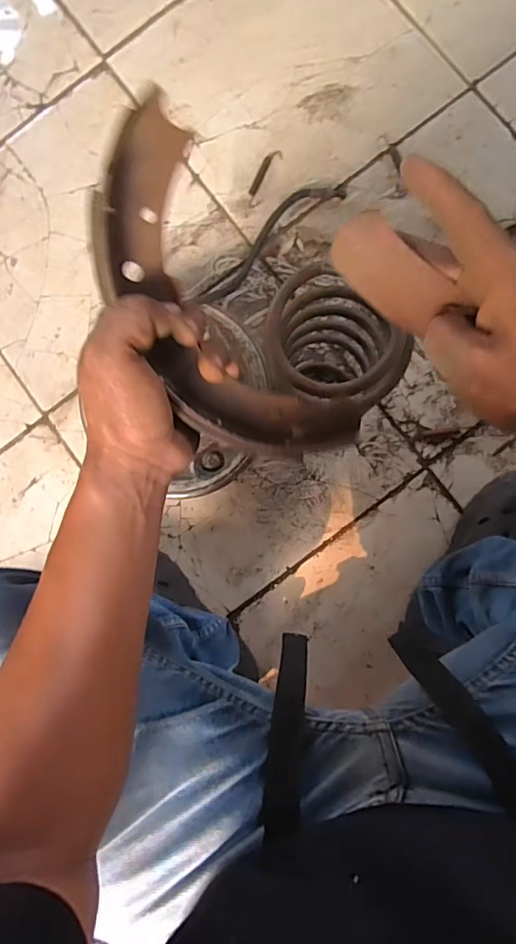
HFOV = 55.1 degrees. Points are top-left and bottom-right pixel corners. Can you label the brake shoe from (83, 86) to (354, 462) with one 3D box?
[{"bbox_3d":[-0.021,-0.088,0.291,0.091,0.030,0.223,-31,113,2],"label":"brake shoe"}]

